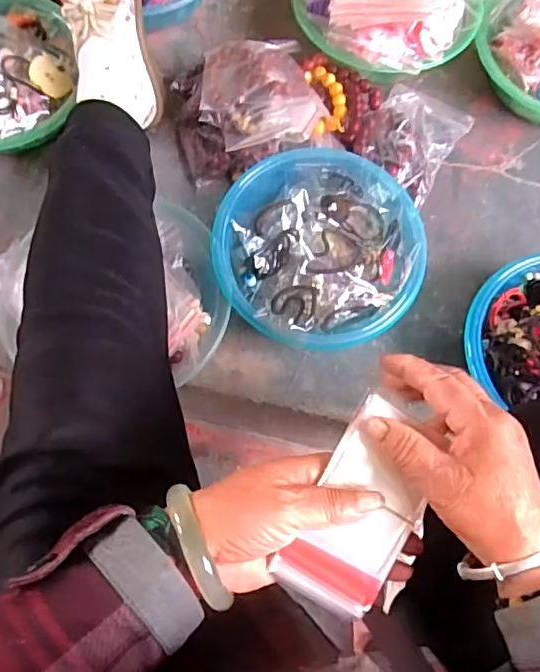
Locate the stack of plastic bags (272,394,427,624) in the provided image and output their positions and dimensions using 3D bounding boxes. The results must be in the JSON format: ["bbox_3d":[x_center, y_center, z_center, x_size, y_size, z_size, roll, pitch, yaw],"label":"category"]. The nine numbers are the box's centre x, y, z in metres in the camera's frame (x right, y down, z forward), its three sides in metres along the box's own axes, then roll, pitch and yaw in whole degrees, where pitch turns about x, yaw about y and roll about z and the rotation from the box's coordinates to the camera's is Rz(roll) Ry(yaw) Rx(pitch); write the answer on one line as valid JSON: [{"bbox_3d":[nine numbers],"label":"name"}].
[{"bbox_3d":[0.058,0.104,0.347,0.064,0.010,0.123,29,88,2],"label":"stack of plastic bags"}]

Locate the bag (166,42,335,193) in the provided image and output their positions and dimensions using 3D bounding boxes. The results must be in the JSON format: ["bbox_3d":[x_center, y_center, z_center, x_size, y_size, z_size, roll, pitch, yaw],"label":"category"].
[{"bbox_3d":[-0.030,-0.278,0.695,0.172,0.104,0.154,-3,69,-2],"label":"bag"}]

